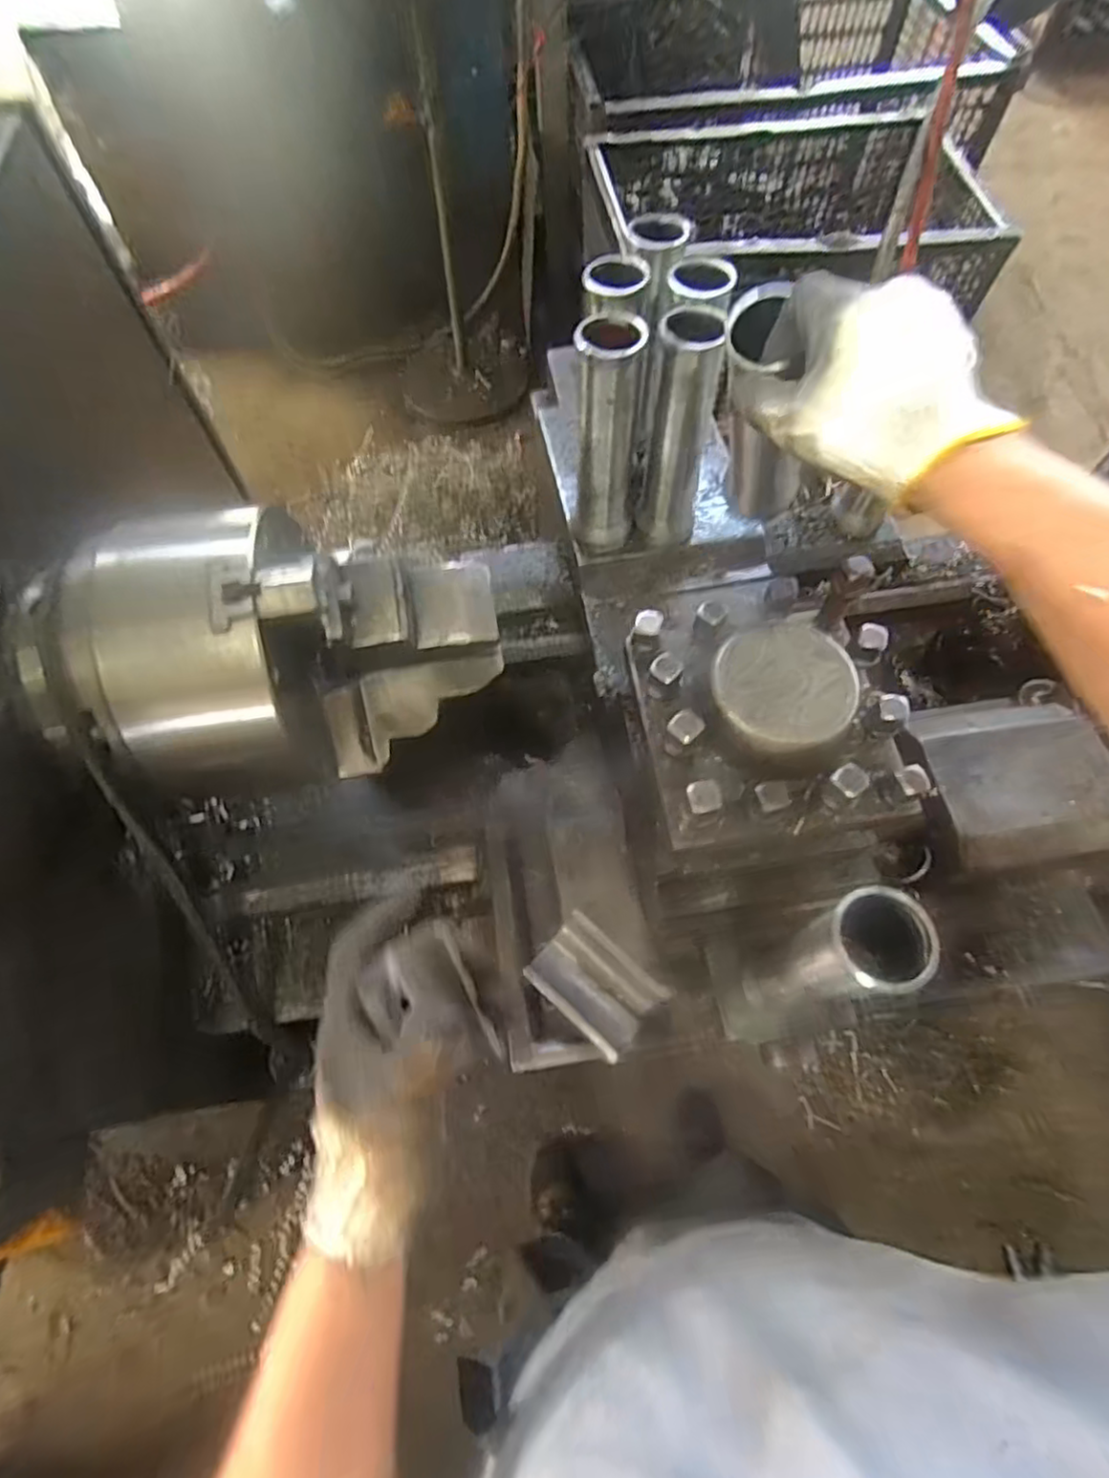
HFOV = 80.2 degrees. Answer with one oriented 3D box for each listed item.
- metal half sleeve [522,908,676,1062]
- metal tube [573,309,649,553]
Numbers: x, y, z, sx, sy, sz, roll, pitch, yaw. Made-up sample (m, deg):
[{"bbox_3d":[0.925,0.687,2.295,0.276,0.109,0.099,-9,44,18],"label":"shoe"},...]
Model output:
[{"bbox_3d":[0.031,0.189,0.506,0.091,0.036,0.063,39,71,18],"label":"metal half sleeve"},{"bbox_3d":[0.043,-0.253,0.561,0.054,0.192,0.060,-2,64,0],"label":"metal tube"}]

